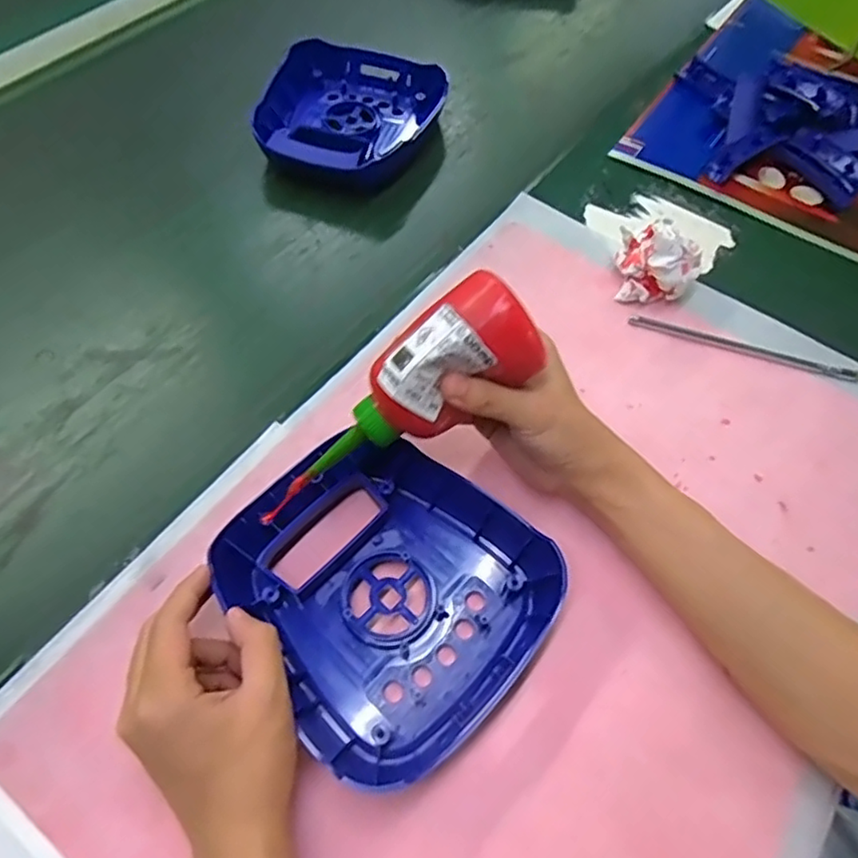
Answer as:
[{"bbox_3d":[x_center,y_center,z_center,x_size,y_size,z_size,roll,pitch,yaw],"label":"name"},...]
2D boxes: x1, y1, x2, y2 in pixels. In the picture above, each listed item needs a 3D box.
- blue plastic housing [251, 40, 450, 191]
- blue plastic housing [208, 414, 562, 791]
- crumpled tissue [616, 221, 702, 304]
[{"bbox_3d":[-0.082,-0.305,0.631,0.166,0.045,0.194,18,60,6],"label":"blue plastic housing"},{"bbox_3d":[-0.025,0.090,0.378,0.164,0.037,0.180,-38,69,-22],"label":"blue plastic housing"},{"bbox_3d":[0.185,-0.135,0.512,0.063,0.056,0.051,10,60,2],"label":"crumpled tissue"}]

